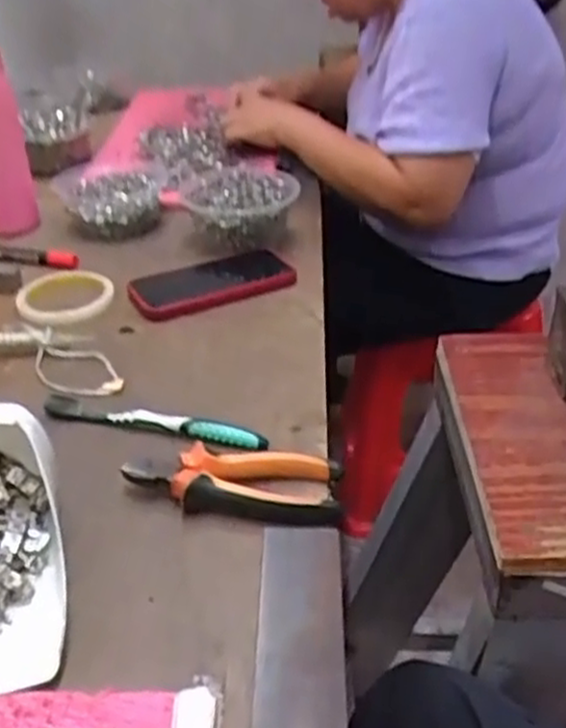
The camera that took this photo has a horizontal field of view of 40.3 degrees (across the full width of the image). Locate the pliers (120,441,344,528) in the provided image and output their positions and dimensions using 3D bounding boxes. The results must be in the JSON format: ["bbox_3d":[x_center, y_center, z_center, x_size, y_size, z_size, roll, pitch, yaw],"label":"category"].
[{"bbox_3d":[-0.032,0.080,0.541,0.150,0.023,0.057,7,34,12],"label":"pliers"}]

